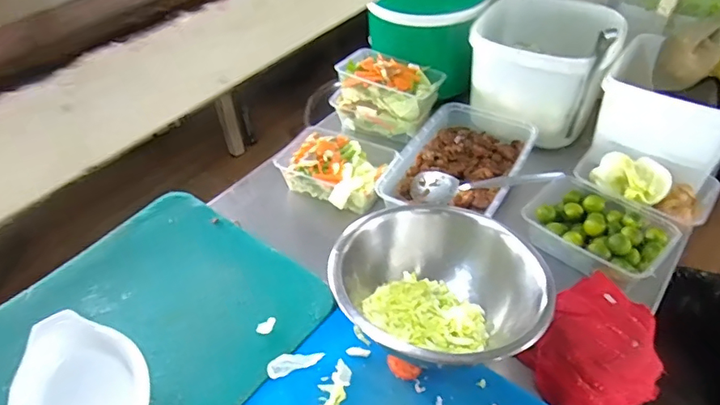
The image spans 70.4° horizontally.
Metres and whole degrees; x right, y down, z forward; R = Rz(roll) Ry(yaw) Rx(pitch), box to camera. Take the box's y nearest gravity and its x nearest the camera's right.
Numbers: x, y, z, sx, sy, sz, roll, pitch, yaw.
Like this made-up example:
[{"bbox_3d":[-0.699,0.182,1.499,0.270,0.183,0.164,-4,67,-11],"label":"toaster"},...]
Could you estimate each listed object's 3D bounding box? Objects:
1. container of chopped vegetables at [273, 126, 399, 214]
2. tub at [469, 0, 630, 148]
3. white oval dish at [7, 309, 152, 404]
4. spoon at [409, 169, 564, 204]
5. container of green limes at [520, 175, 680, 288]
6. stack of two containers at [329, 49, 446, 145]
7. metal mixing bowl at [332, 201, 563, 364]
[{"bbox_3d":[-0.036,-0.056,0.808,0.179,0.059,0.129,28,53,28],"label":"container of chopped vegetables"},{"bbox_3d":[0.305,-0.243,0.863,0.219,0.172,0.200,19,49,22],"label":"tub"},{"bbox_3d":[-0.293,0.207,0.540,0.127,0.033,0.223,-29,50,-23],"label":"white oval dish"},{"bbox_3d":[0.169,-0.026,0.713,0.203,0.026,0.050,-5,41,27],"label":"spoon"},{"bbox_3d":[0.316,0.038,0.688,0.120,0.049,0.172,-34,52,-27],"label":"container of green limes"},{"bbox_3d":[0.051,-0.193,0.919,0.176,0.109,0.123,18,49,21],"label":"stack of two containers"},{"bbox_3d":[0.089,0.100,0.569,0.233,0.110,0.191,-6,45,-2],"label":"metal mixing bowl"}]

